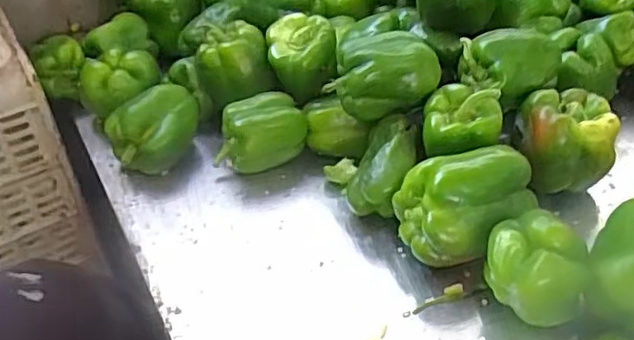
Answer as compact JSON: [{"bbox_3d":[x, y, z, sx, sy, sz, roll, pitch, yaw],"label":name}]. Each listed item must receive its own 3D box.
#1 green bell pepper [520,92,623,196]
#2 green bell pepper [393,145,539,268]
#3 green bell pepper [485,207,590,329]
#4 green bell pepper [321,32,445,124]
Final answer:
[{"bbox_3d":[0.249,-0.031,0.636,0.085,0.072,0.075,-7,39,-2],"label":"green bell pepper"},{"bbox_3d":[0.141,0.038,0.582,0.120,0.089,0.071,-13,40,-11],"label":"green bell pepper"},{"bbox_3d":[0.177,0.084,0.524,0.072,0.082,0.058,5,40,11],"label":"green bell pepper"},{"bbox_3d":[0.067,-0.096,0.659,0.111,0.068,0.063,-7,39,-1],"label":"green bell pepper"}]

